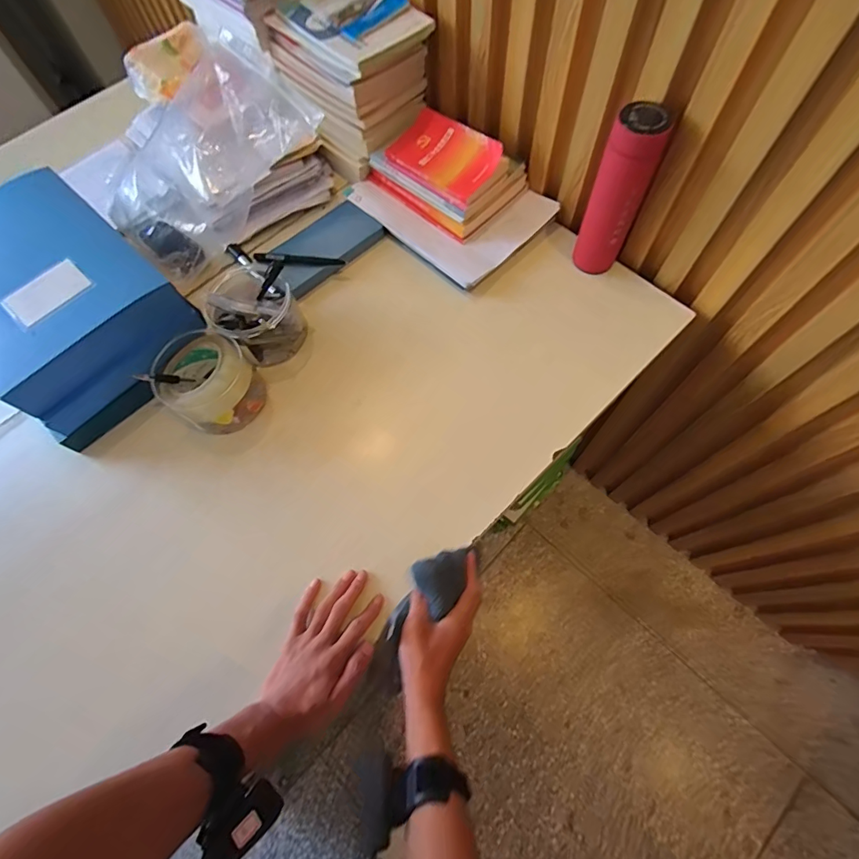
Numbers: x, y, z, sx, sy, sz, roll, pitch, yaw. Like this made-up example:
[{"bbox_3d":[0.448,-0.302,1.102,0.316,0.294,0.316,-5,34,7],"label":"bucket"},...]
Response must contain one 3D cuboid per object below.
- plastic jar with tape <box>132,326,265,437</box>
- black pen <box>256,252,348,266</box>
[{"bbox_3d":[-0.301,-0.064,0.631,0.126,0.102,0.112,39,74,17],"label":"plastic jar with tape"},{"bbox_3d":[-0.206,-0.271,0.734,0.136,0.010,0.018,-1,66,-13],"label":"black pen"}]

